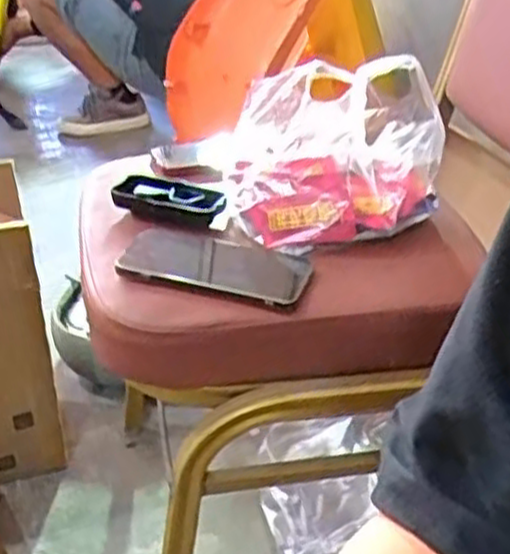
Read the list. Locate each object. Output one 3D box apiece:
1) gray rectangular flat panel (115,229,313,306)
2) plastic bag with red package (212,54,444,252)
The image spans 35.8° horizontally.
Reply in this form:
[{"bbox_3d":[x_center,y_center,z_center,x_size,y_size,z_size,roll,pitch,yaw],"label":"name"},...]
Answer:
[{"bbox_3d":[-0.035,-0.013,0.721,0.169,0.015,0.097,7,31,9],"label":"gray rectangular flat panel"},{"bbox_3d":[0.076,-0.126,0.782,0.211,0.142,0.164,4,31,5],"label":"plastic bag with red package"}]

